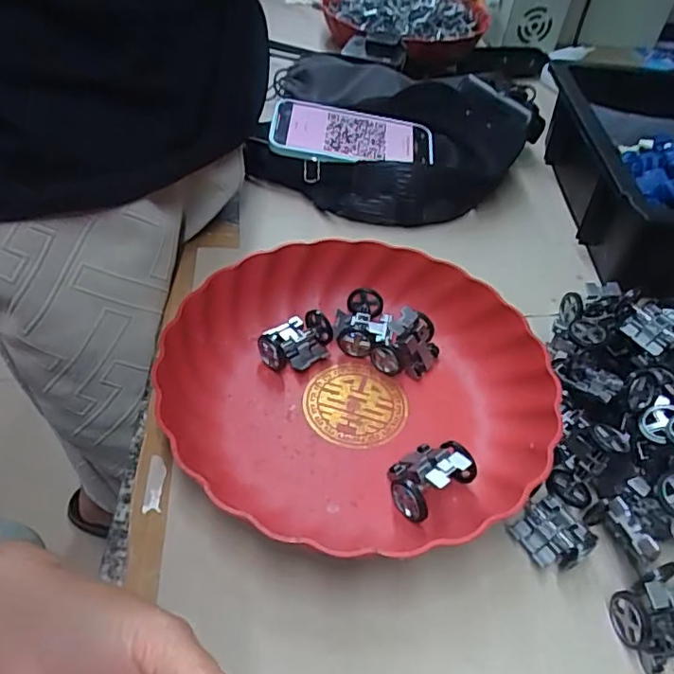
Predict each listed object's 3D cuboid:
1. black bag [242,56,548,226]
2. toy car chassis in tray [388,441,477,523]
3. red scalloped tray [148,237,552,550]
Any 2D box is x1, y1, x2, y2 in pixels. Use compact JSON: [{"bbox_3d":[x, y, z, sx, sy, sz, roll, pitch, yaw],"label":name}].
[{"bbox_3d":[0.069,-0.230,0.640,0.298,0.054,0.276,10,46,3],"label":"black bag"},{"bbox_3d":[0.054,0.082,0.350,0.048,0.032,0.036,-29,55,-29],"label":"toy car chassis in tray"},{"bbox_3d":[0.013,0.030,0.389,0.246,0.048,0.235,16,47,9],"label":"red scalloped tray"}]

